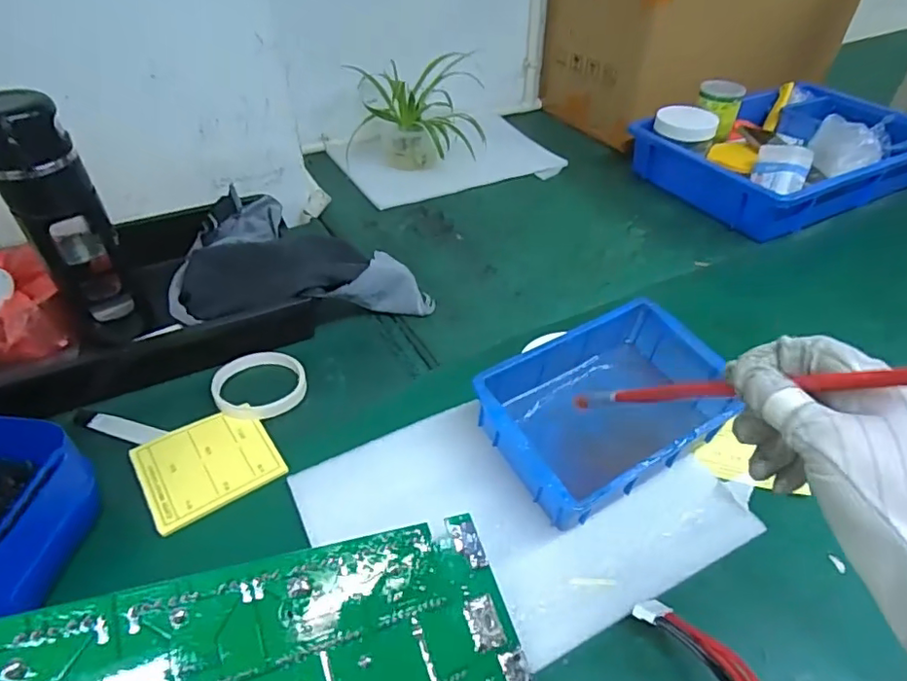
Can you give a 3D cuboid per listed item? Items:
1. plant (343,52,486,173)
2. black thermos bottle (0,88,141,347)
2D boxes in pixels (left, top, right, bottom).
[{"bbox_3d":[-0.044,-0.361,0.901,0.201,0.149,0.162,12,43,13],"label":"plant"},{"bbox_3d":[-0.358,-0.101,0.528,0.066,0.241,0.073,-27,48,-27],"label":"black thermos bottle"}]

